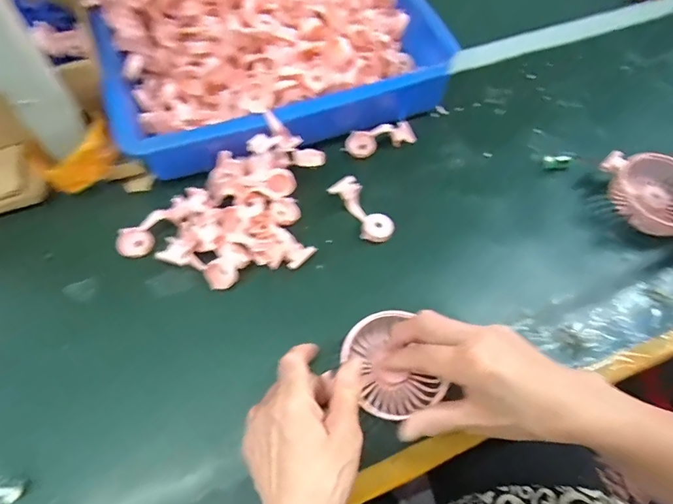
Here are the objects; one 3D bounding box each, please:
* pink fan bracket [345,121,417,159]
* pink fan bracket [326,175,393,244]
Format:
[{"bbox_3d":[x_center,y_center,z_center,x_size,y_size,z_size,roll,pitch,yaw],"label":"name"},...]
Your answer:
[{"bbox_3d":[0.050,-0.130,0.493,0.076,0.026,0.030,-15,59,-9],"label":"pink fan bracket"},{"bbox_3d":[0.025,-0.043,0.451,0.031,0.027,0.080,-35,79,-20],"label":"pink fan bracket"}]

